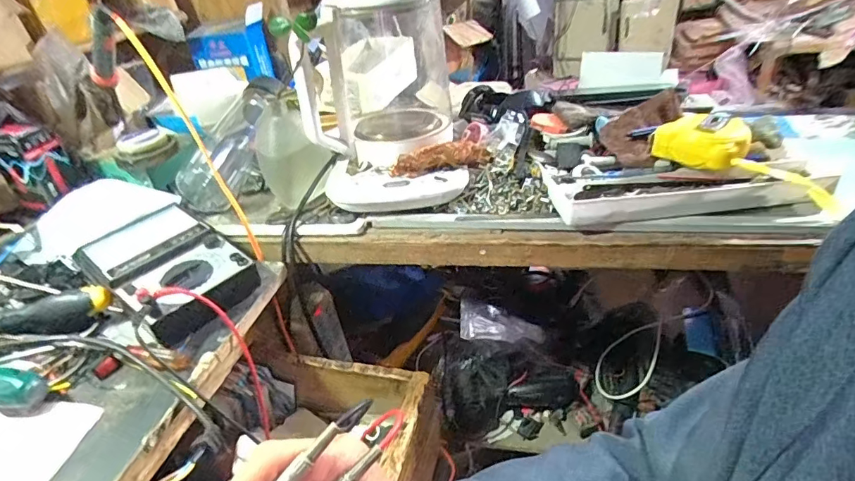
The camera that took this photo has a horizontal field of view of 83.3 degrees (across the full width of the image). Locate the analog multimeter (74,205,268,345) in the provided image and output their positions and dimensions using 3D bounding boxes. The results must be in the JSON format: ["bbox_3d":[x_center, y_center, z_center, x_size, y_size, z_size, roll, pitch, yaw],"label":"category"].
[{"bbox_3d":[-0.260,0.030,0.492,0.194,0.055,0.118,23,43,38],"label":"analog multimeter"}]

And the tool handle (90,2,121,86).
[{"bbox_3d":[-0.320,-0.191,0.476,0.020,0.019,0.133,-33,7,-35],"label":"tool handle"}]

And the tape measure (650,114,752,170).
[{"bbox_3d":[0.292,-0.107,0.508,0.058,0.041,0.079,-27,38,-28],"label":"tape measure"}]

